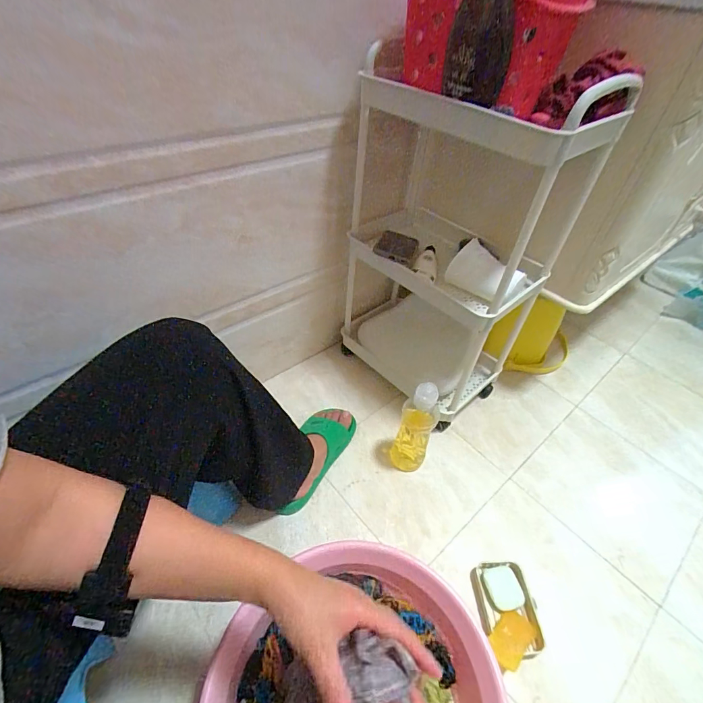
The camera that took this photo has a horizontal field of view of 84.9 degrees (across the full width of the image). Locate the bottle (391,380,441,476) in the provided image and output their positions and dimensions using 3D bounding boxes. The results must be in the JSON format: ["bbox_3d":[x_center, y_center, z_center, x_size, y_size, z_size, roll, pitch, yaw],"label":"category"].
[{"bbox_3d":[0.124,0.154,0.755,0.073,0.242,0.058,14,45,10],"label":"bottle"}]

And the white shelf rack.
[{"bbox_3d":[0.169,-0.200,0.797,0.249,0.602,0.414,-30,54,-30],"label":"white shelf rack"}]

